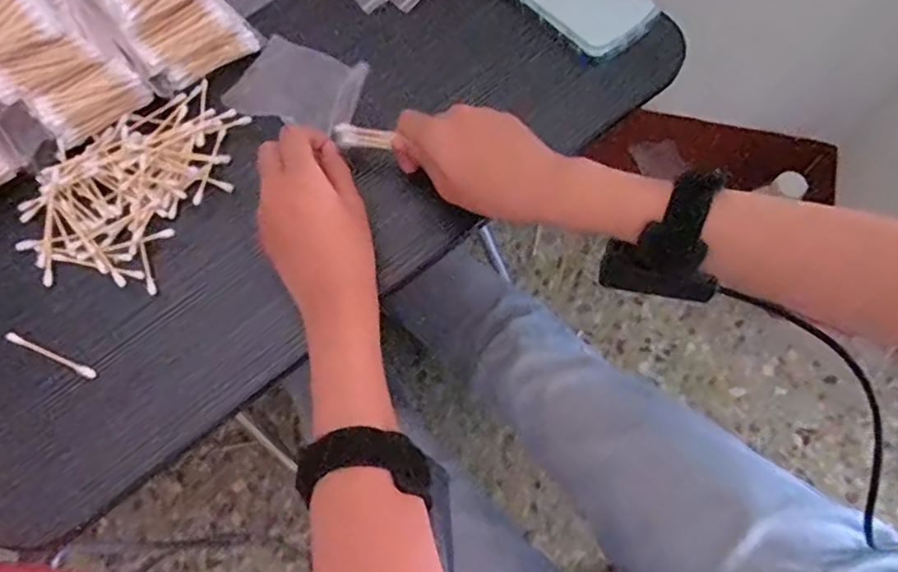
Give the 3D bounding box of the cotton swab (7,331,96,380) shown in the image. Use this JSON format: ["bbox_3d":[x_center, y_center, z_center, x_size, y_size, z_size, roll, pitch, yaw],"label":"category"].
[{"bbox_3d":[-0.254,0.044,0.393,0.069,0.006,0.007,22,69,11],"label":"cotton swab"}]

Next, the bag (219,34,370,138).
[{"bbox_3d":[-0.111,-0.145,0.448,0.107,0.008,0.065,27,80,27],"label":"bag"}]

